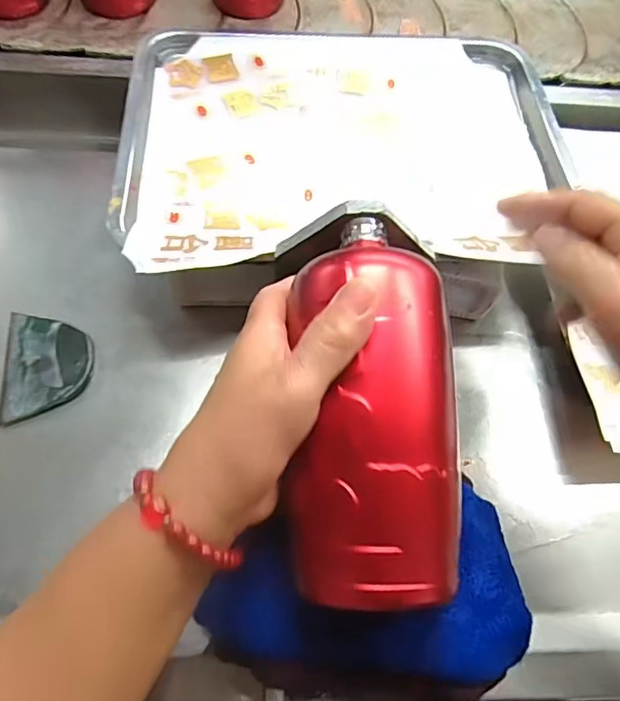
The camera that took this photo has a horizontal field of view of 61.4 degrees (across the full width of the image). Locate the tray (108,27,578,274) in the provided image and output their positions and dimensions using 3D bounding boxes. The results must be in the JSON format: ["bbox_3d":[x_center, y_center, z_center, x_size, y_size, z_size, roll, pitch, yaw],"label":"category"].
[{"bbox_3d":[0.029,-0.175,0.414,0.340,0.033,0.280,-3,63,-6],"label":"tray"}]

